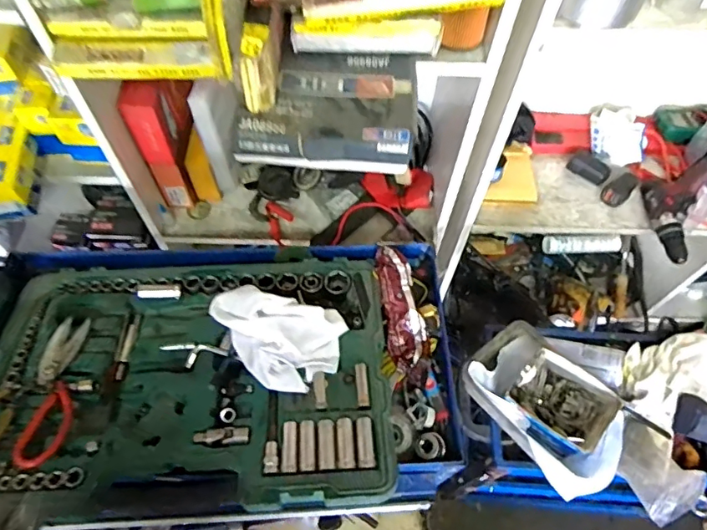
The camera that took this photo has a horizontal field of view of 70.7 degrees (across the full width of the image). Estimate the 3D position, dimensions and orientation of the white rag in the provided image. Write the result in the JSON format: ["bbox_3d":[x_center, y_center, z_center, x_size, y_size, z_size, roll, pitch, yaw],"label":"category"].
[{"bbox_3d":[-0.117,0.100,0.699,0.197,0.070,0.130,10,60,4],"label":"white rag"}]

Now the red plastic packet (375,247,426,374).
[{"bbox_3d":[0.076,0.065,0.791,0.056,0.022,0.194,-8,74,-6],"label":"red plastic packet"}]

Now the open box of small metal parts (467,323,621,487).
[{"bbox_3d":[0.311,0.217,0.800,0.165,0.086,0.251,-36,67,-20],"label":"open box of small metal parts"}]

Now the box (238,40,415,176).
[{"bbox_3d":[-0.028,-0.193,0.621,0.212,0.049,0.165,3,60,0],"label":"box"}]

